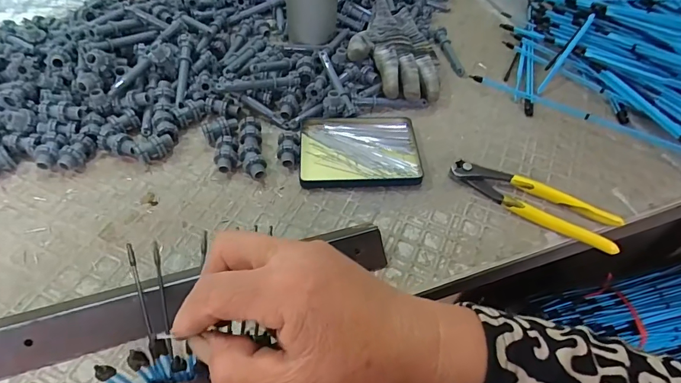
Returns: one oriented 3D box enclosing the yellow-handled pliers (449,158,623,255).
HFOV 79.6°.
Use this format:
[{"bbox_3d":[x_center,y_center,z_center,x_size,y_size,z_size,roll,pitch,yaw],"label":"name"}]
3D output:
[{"bbox_3d":[0.192,0.008,0.411,0.163,0.018,0.043,29,56,18],"label":"yellow-handled pliers"}]

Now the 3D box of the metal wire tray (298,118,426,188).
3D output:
[{"bbox_3d":[0.020,-0.049,0.453,0.126,0.013,0.106,-1,52,-4],"label":"metal wire tray"}]

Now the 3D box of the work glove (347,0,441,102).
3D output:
[{"bbox_3d":[0.069,-0.185,0.541,0.112,0.038,0.178,5,52,0],"label":"work glove"}]

